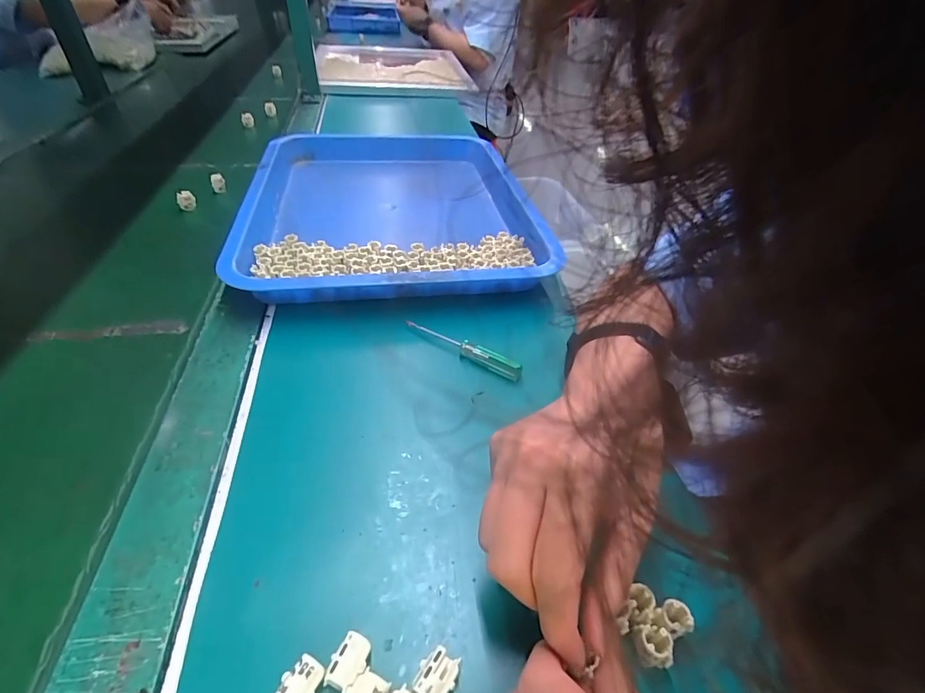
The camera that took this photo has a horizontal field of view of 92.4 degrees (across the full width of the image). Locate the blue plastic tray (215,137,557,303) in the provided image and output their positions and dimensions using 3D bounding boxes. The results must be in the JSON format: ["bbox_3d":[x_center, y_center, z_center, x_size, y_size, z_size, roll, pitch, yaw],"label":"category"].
[{"bbox_3d":[-0.088,-0.186,0.579,0.344,0.059,0.421,-6,43,-10],"label":"blue plastic tray"}]

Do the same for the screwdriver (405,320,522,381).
[{"bbox_3d":[0.000,-0.001,0.392,0.115,0.009,0.012,27,47,24],"label":"screwdriver"}]

